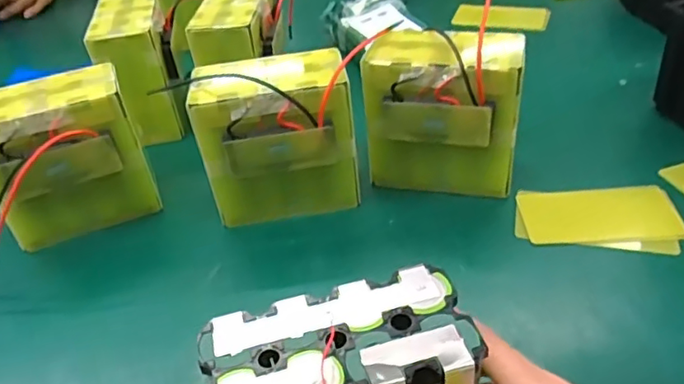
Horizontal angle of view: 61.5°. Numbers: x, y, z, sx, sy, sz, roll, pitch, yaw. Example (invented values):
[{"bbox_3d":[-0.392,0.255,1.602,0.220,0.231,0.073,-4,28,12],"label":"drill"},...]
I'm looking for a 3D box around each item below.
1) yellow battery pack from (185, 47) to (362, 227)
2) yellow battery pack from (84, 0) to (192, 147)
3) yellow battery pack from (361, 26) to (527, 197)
[{"bbox_3d":[-0.062,-0.047,0.559,0.145,0.151,0.092,-9,39,-3],"label":"yellow battery pack"},{"bbox_3d":[-0.246,-0.159,0.713,0.084,0.133,0.152,-12,39,-7],"label":"yellow battery pack"},{"bbox_3d":[0.099,-0.072,0.560,0.147,0.158,0.093,4,40,12],"label":"yellow battery pack"}]

